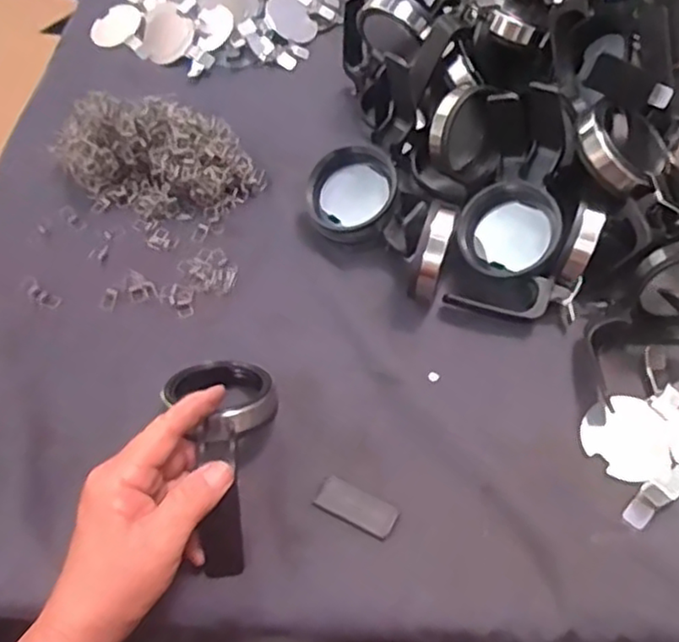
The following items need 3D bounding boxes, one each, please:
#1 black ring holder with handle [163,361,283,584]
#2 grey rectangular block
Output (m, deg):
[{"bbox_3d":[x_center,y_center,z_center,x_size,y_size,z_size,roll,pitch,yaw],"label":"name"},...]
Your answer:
[{"bbox_3d":[-0.073,0.081,0.400,0.069,0.043,0.132,-2,65,-1],"label":"black ring holder with handle"},{"bbox_3d":[0.011,0.114,0.409,0.049,0.004,0.022,24,58,16],"label":"grey rectangular block"}]

